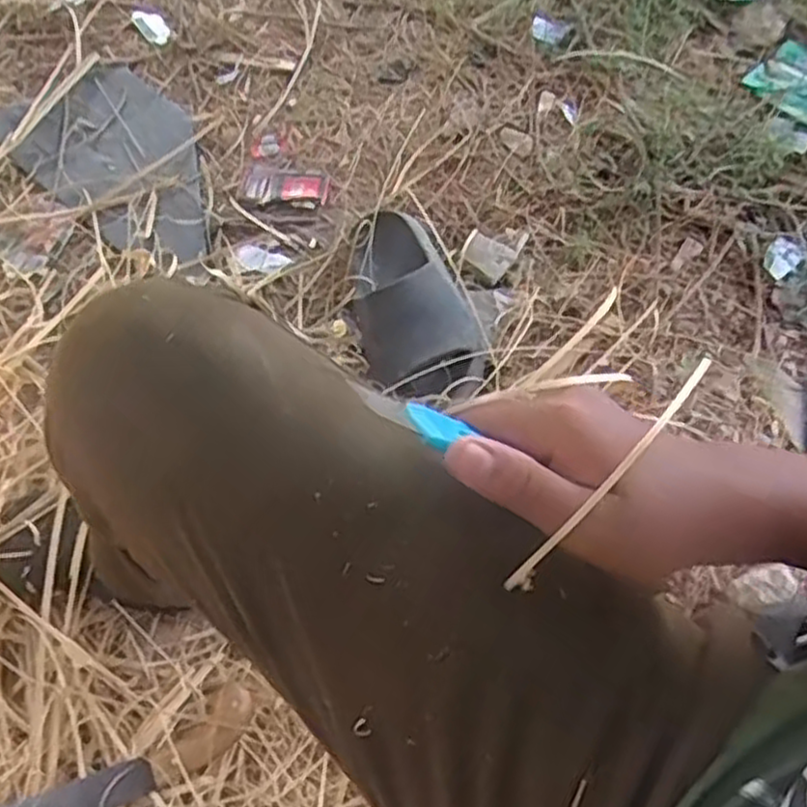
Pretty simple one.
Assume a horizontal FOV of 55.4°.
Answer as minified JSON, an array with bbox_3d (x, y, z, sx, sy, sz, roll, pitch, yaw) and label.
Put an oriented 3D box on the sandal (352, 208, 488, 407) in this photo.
[{"bbox_3d":[0.008,-0.112,0.818,0.128,0.074,0.252,-17,65,-11],"label":"sandal"}]

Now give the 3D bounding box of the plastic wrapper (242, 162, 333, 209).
[{"bbox_3d":[-0.146,-0.275,0.961,0.105,0.010,0.060,11,61,-1],"label":"plastic wrapper"}]

